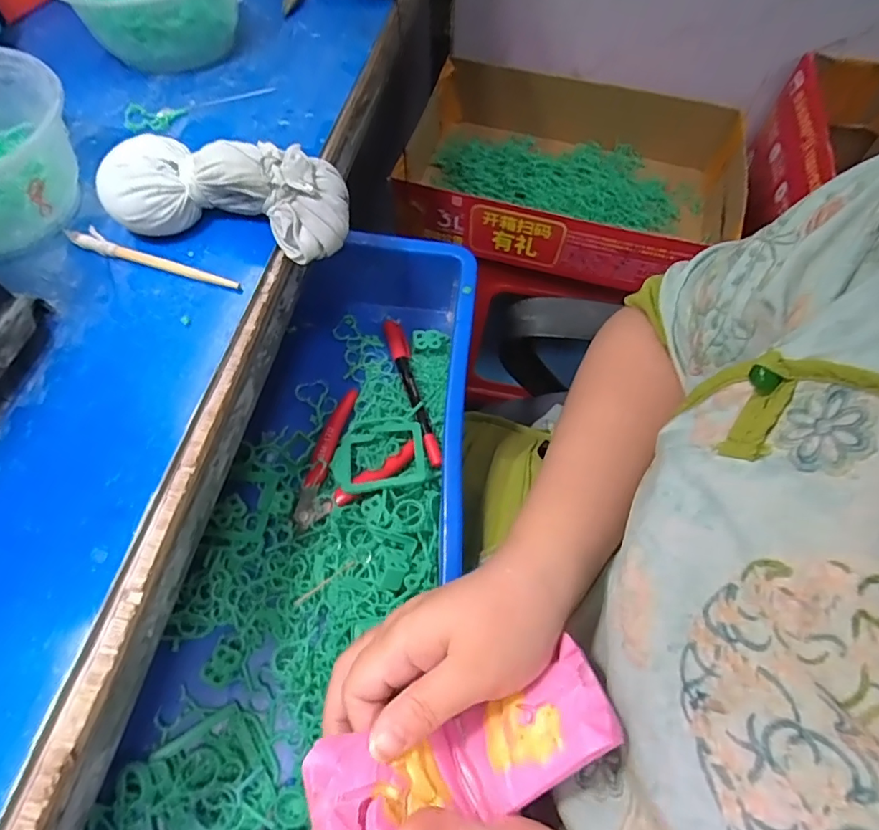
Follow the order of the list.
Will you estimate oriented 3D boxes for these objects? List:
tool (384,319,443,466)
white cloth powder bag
[{"bbox_3d":[-0.023,-0.023,0.423,0.015,0.012,0.142,-14,63,-8],"label":"tool"},{"bbox_3d":[-0.124,-0.129,0.305,0.135,0.043,0.051,3,62,1],"label":"white cloth powder bag"}]

